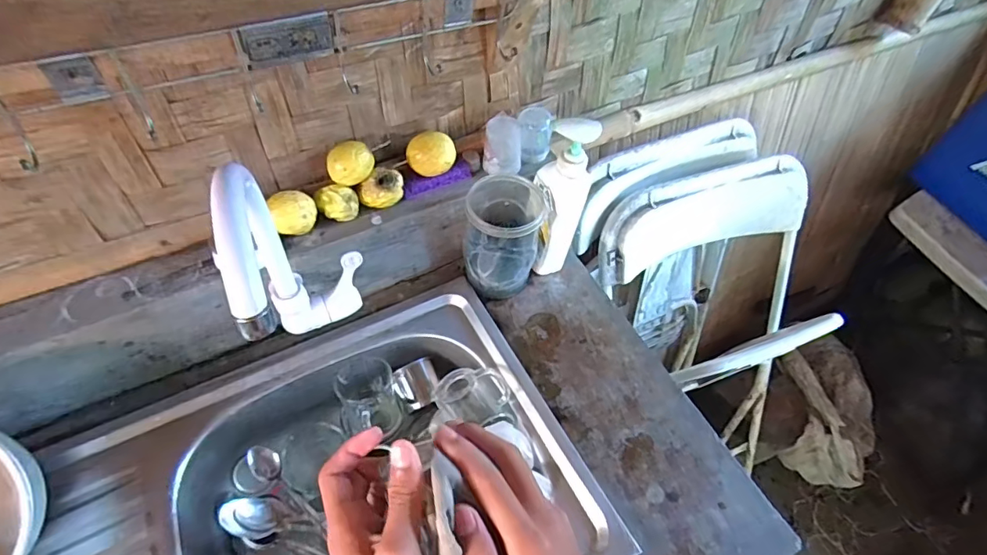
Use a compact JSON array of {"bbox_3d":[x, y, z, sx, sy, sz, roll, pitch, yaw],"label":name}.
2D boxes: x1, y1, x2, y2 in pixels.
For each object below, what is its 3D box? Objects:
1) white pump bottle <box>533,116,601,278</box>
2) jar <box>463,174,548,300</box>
[{"bbox_3d":[0.084,-0.093,0.663,0.065,0.246,0.045,14,54,6],"label":"white pump bottle"},{"bbox_3d":[0.014,-0.057,0.685,0.091,0.158,0.115,9,53,3],"label":"jar"}]

